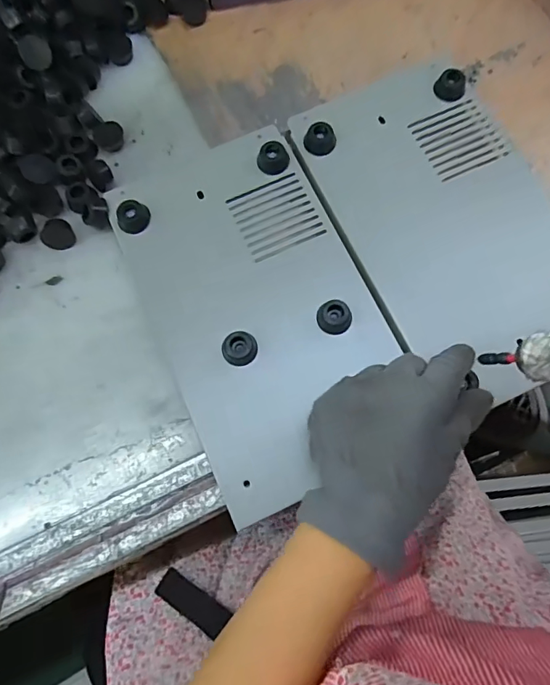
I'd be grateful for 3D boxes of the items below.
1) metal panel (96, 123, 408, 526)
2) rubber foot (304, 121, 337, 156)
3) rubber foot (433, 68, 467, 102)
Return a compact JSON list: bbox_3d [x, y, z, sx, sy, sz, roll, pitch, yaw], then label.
[{"bbox_3d":[-0.011,-0.030,0.349,0.154,0.017,0.268,-24,77,-4],"label":"metal panel"},{"bbox_3d":[0.036,-0.161,0.376,0.024,0.014,0.020,5,76,3],"label":"rubber foot"},{"bbox_3d":[0.143,-0.209,0.386,0.024,0.013,0.021,24,78,7],"label":"rubber foot"}]

